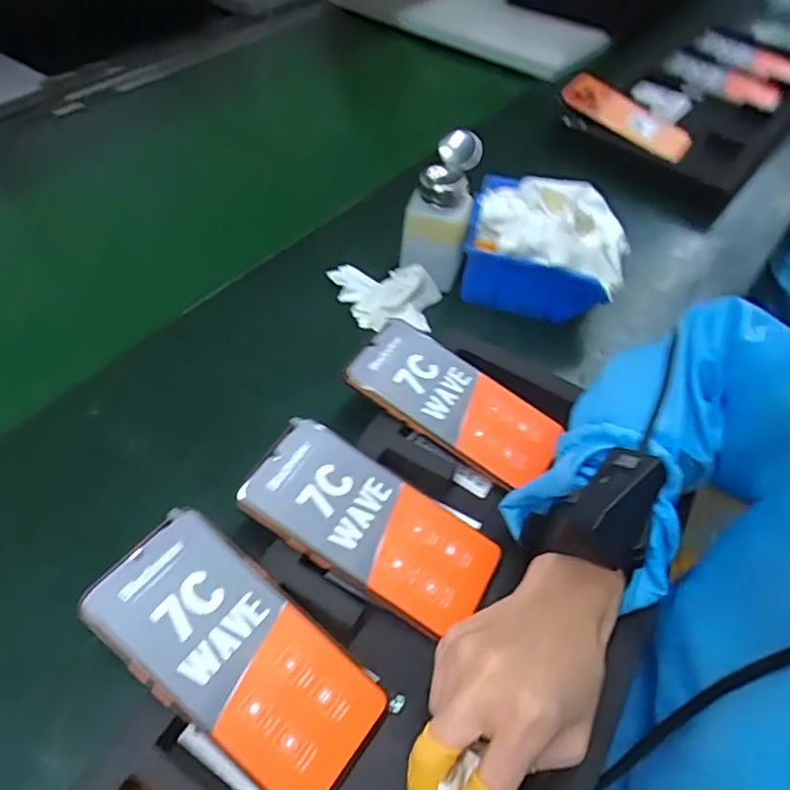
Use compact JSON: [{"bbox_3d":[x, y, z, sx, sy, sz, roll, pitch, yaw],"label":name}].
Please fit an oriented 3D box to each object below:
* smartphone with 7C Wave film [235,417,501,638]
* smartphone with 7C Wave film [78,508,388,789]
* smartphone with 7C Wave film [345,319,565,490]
[{"bbox_3d":[-0.014,0.081,0.376,0.158,0.007,0.076,31,54,4],"label":"smartphone with 7C Wave film"},{"bbox_3d":[-0.083,0.137,0.320,0.159,0.007,0.077,40,57,7],"label":"smartphone with 7C Wave film"},{"bbox_3d":[0.044,0.005,0.446,0.154,0.010,0.074,32,55,4],"label":"smartphone with 7C Wave film"}]

